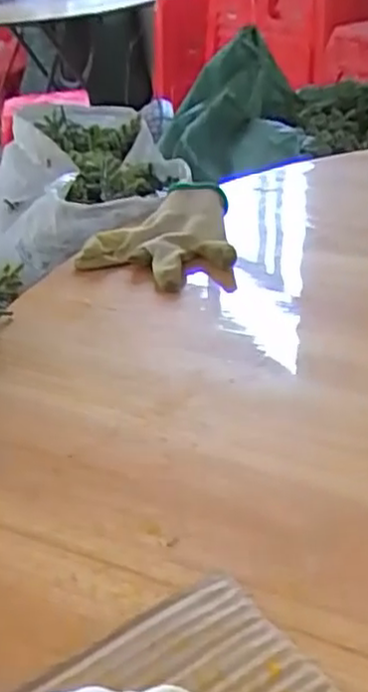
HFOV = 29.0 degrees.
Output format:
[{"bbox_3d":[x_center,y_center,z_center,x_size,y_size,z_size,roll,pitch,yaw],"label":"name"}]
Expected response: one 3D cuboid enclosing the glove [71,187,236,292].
[{"bbox_3d":[-0.028,-0.102,0.681,0.147,0.046,0.160,-5,33,1],"label":"glove"}]

